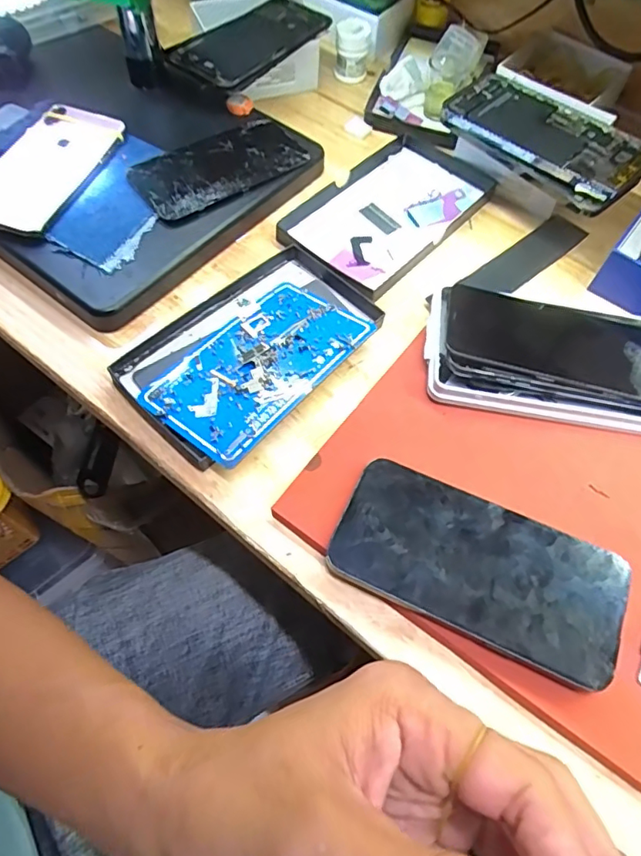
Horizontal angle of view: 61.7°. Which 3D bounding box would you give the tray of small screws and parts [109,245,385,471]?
[{"bbox_3d":[-0.041,-0.057,0.375,0.111,0.016,0.177,41,67,18],"label":"tray of small screws and parts"}]

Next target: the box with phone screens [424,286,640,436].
[{"bbox_3d":[0.171,-0.054,0.381,0.187,0.027,0.111,6,61,0],"label":"box with phone screens"}]

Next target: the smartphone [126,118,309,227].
[{"bbox_3d":[-0.083,-0.219,0.448,0.141,0.008,0.071,-33,76,-19],"label":"smartphone"}]

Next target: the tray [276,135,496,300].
[{"bbox_3d":[0.063,-0.190,0.465,0.107,0.014,0.180,39,66,17],"label":"tray"}]

